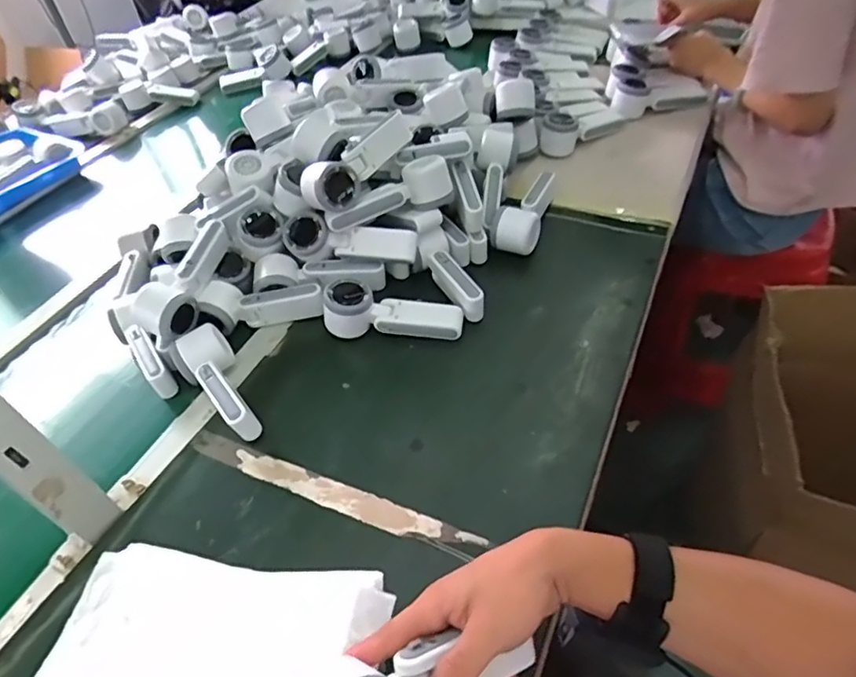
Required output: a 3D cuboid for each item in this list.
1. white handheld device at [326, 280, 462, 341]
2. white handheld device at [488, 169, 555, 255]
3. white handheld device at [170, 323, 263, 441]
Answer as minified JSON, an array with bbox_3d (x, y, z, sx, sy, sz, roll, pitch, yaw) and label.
[{"bbox_3d":[-0.043,-0.034,0.684,0.164,0.058,0.049,-1,47,7],"label":"white handheld device"},{"bbox_3d":[0.138,-0.173,0.806,0.063,0.057,0.162,14,50,20],"label":"white handheld device"},{"bbox_3d":[-0.230,0.050,0.641,0.062,0.055,0.151,-30,50,-20],"label":"white handheld device"}]

